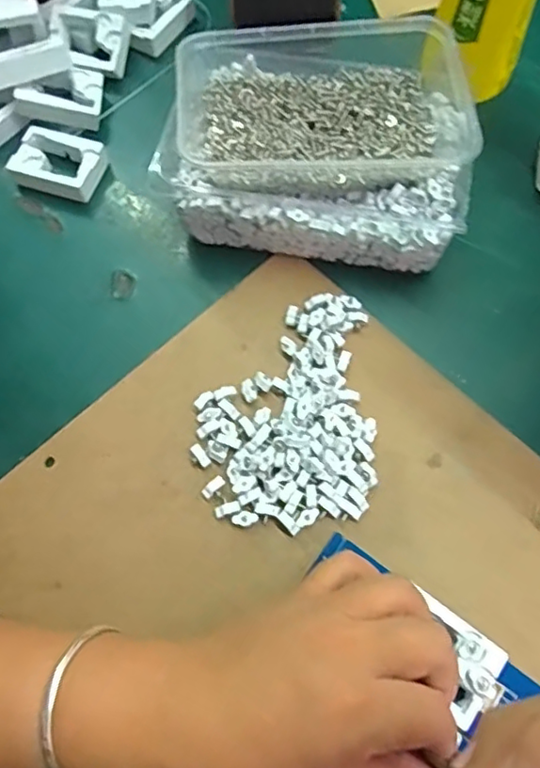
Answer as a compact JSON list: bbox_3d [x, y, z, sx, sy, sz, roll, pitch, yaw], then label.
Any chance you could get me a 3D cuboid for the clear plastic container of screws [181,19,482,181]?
[{"bbox_3d":[0.032,-0.179,0.352,0.167,0.036,0.119,-4,68,0],"label":"clear plastic container of screws"}]

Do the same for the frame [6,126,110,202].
[{"bbox_3d":[-0.146,-0.152,0.402,0.058,0.013,0.042,18,69,8],"label":"frame"}]

